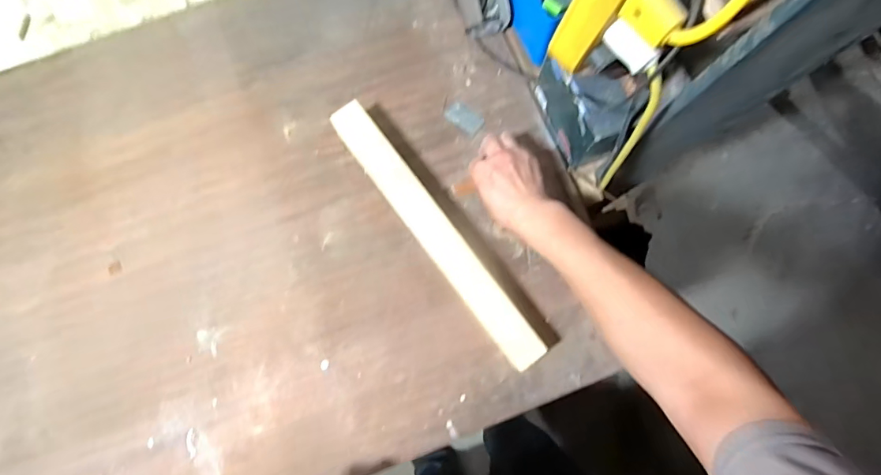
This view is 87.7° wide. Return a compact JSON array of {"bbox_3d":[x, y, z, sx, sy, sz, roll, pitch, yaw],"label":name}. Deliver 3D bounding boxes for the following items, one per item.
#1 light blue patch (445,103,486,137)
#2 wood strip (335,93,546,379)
[{"bbox_3d":[0.033,-0.166,0.637,0.052,0.008,0.029,41,81,8],"label":"light blue patch"},{"bbox_3d":[-0.008,-0.006,0.581,0.043,0.058,0.384,-36,82,-7],"label":"wood strip"}]

